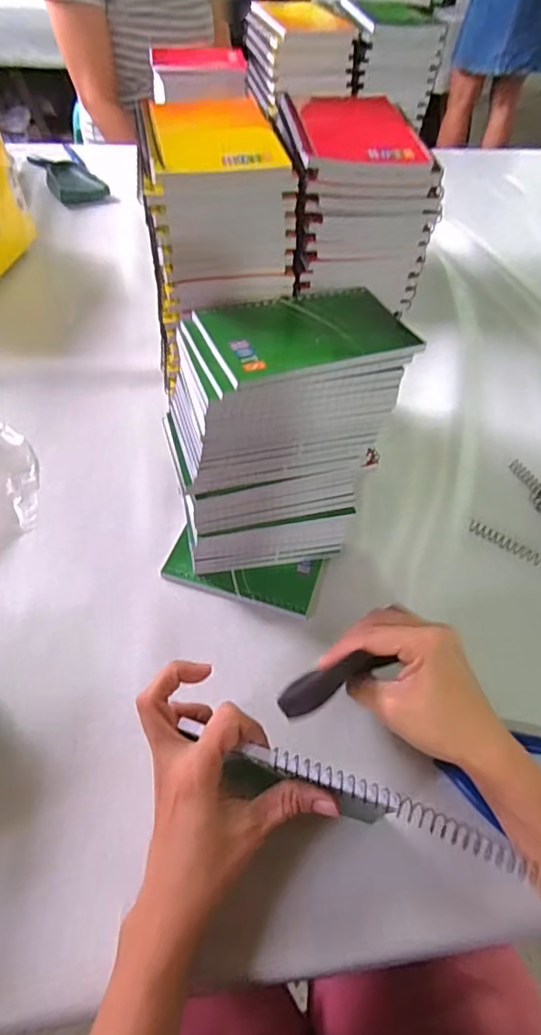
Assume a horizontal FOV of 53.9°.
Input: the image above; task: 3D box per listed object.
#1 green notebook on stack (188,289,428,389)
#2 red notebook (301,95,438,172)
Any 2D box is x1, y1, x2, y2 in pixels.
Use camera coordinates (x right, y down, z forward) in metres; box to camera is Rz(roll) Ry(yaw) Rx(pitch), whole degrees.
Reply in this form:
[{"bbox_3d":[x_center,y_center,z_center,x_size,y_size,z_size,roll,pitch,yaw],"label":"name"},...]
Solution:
[{"bbox_3d":[0.025,-0.122,0.345,0.131,0.007,0.077,-17,56,-15],"label":"green notebook on stack"},{"bbox_3d":[0.062,-0.272,0.371,0.074,0.007,0.123,-5,54,-7],"label":"red notebook"}]

